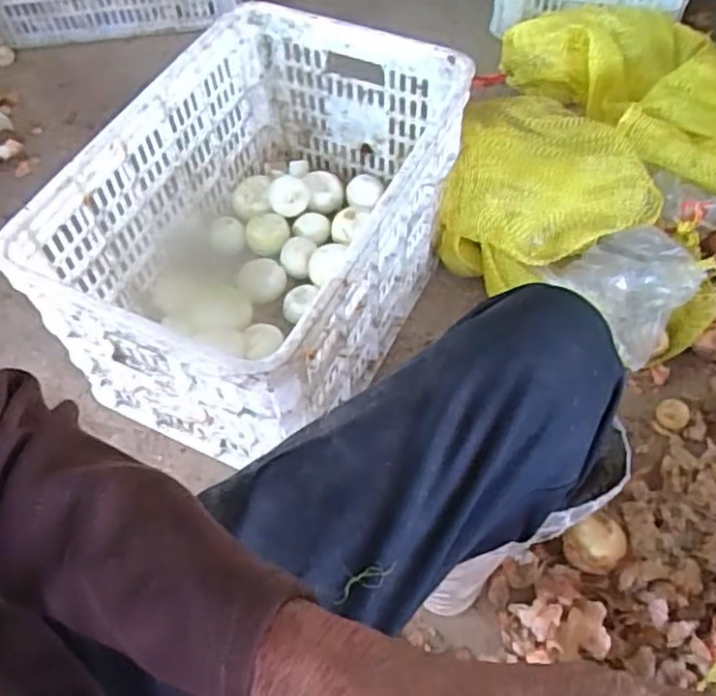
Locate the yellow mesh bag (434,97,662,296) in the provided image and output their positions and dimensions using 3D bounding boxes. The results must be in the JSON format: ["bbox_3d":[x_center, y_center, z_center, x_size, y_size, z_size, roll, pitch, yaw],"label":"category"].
[{"bbox_3d":[0.258,-0.196,0.954,0.270,0.147,0.239,17,58,13],"label":"yellow mesh bag"}]

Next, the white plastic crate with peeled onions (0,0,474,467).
[{"bbox_3d":[-0.119,-0.151,0.893,0.356,0.263,0.494,23,59,16],"label":"white plastic crate with peeled onions"}]

